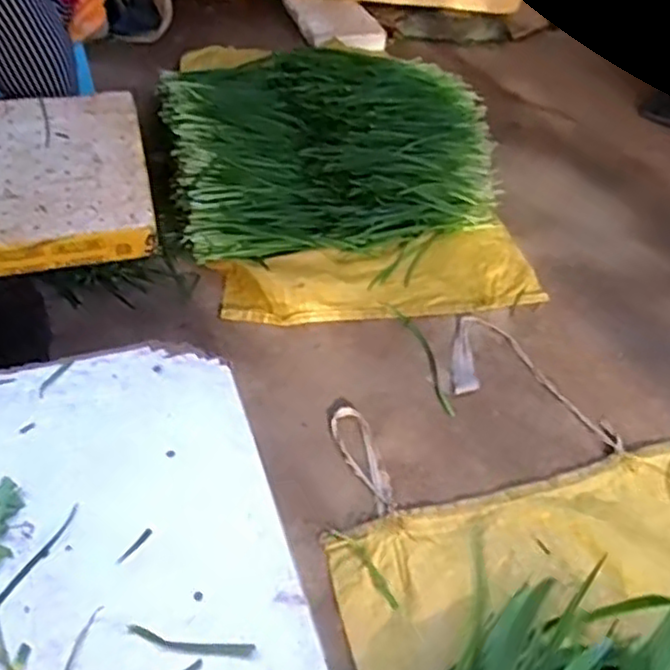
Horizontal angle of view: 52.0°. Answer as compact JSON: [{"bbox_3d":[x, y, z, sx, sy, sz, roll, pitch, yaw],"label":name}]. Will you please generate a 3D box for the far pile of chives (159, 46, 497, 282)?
[{"bbox_3d":[-0.013,-0.394,1.382,0.644,0.128,0.630,0,48,-3],"label":"far pile of chives"}]

